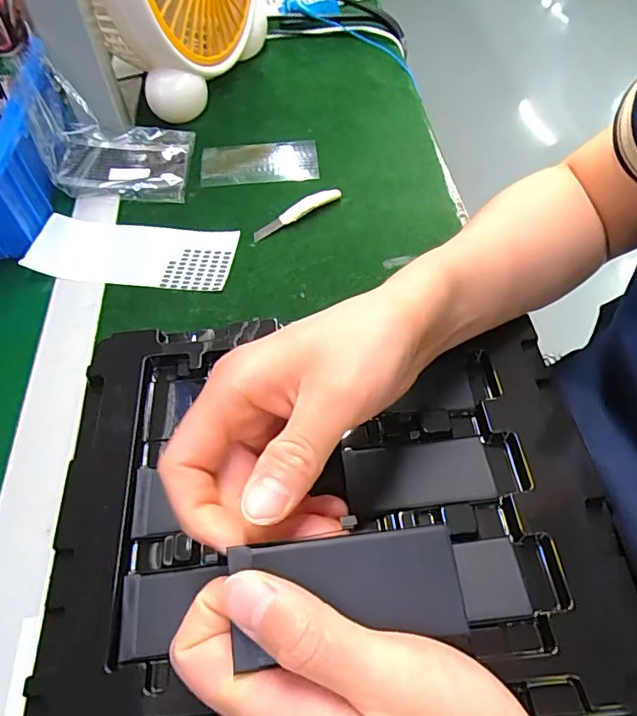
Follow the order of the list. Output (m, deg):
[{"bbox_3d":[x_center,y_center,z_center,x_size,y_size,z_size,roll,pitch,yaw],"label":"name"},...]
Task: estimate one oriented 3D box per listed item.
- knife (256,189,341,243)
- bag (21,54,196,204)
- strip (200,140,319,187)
[{"bbox_3d":[-0.018,-0.125,0.439,0.084,0.013,0.013,-28,59,-16],"label":"knife"},{"bbox_3d":[-0.177,-0.200,0.445,0.114,0.093,0.089,-4,55,-1],"label":"bag"},{"bbox_3d":[-0.056,-0.185,0.490,0.108,0.011,0.063,-3,55,0],"label":"strip"}]

